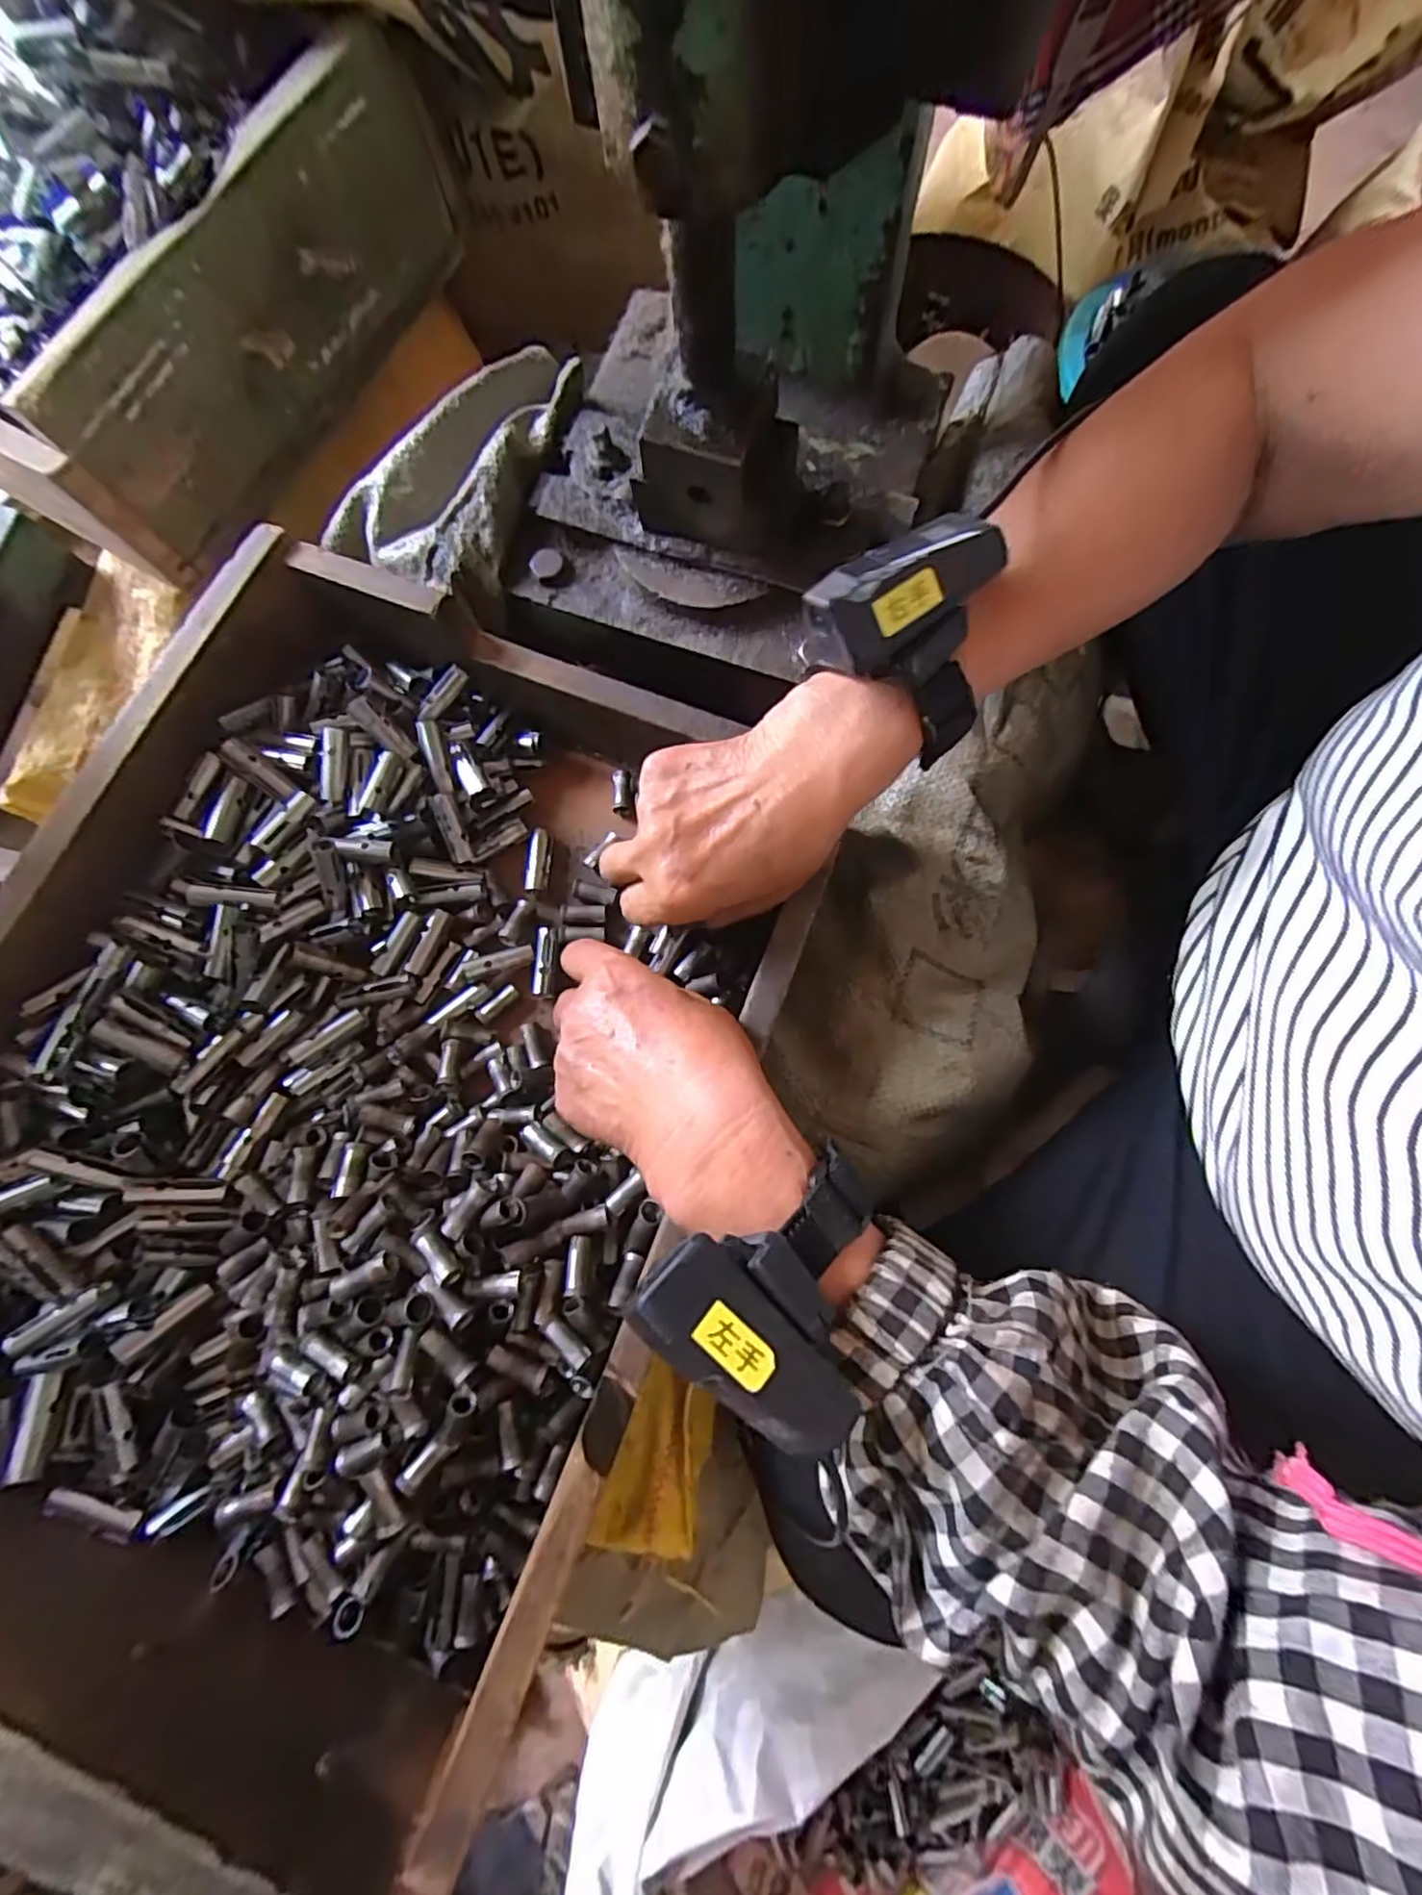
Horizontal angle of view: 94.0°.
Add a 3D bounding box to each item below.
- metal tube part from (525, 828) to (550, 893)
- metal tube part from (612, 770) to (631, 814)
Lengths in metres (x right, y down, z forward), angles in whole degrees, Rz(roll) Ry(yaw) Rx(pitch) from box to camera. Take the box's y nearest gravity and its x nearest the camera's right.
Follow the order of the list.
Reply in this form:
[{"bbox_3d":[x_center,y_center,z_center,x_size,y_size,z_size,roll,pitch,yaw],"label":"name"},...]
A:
[{"bbox_3d":[-0.099,-0.049,0.377,0.010,0.014,0.036,3,77,2],"label":"metal tube part"},{"bbox_3d":[-0.052,-0.090,0.386,0.010,0.011,0.024,0,77,2],"label":"metal tube part"}]

